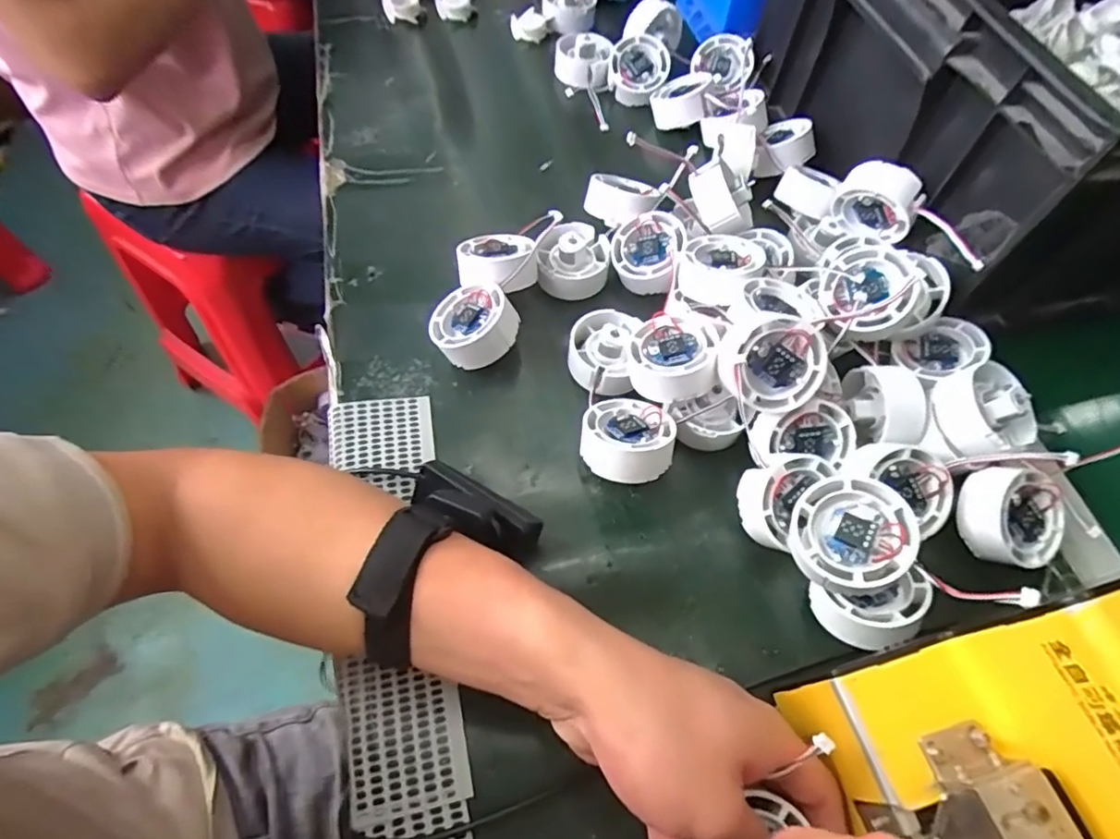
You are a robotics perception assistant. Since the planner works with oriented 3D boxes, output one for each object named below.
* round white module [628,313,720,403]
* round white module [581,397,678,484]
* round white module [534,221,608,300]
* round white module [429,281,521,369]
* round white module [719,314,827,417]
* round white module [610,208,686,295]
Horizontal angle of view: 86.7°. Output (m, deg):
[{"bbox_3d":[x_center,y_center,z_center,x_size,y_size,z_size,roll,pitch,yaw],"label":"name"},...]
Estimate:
[{"bbox_3d":[0.069,-0.033,0.363,0.048,0.033,0.052,-6,49,7],"label":"round white module"},{"bbox_3d":[0.040,0.012,0.351,0.053,0.026,0.053,1,35,-1],"label":"round white module"},{"bbox_3d":[0.010,-0.115,0.431,0.050,0.035,0.051,1,61,-2],"label":"round white module"},{"bbox_3d":[-0.056,-0.062,0.387,0.054,0.026,0.054,-13,51,17],"label":"round white module"},{"bbox_3d":[0.120,-0.031,0.337,0.053,0.031,0.050,0,106,-1],"label":"round white module"},{"bbox_3d":[0.063,-0.121,0.425,0.054,0.021,0.054,-3,78,16],"label":"round white module"}]

